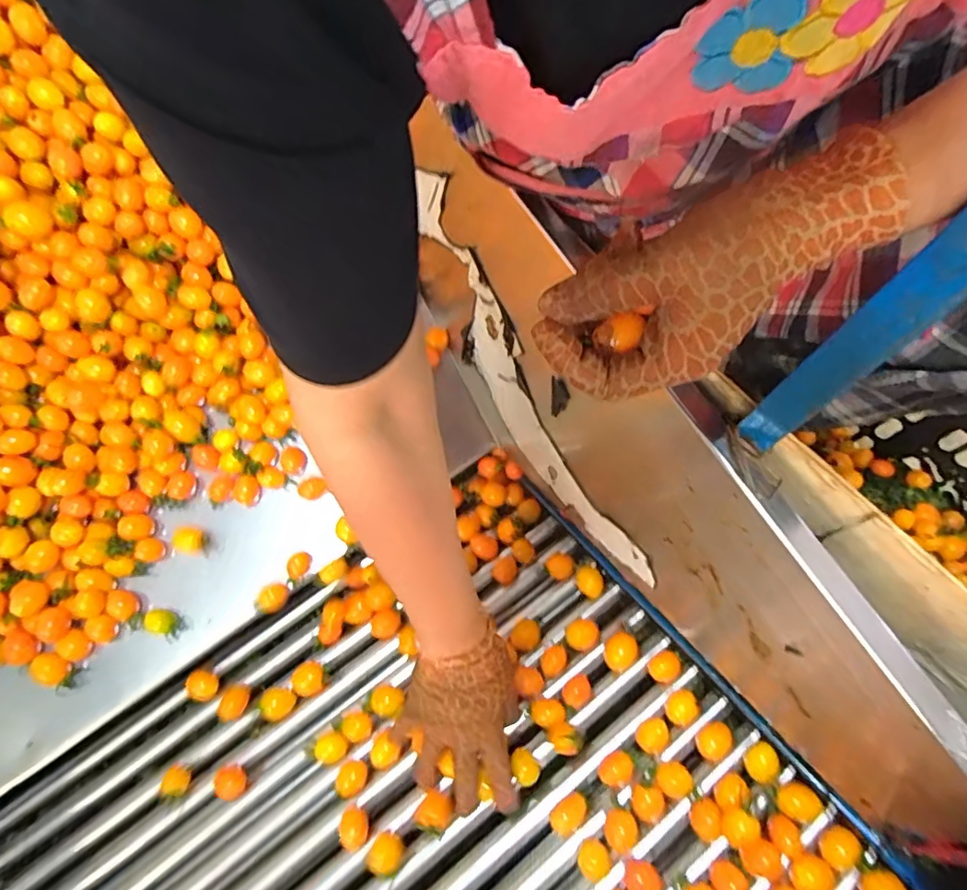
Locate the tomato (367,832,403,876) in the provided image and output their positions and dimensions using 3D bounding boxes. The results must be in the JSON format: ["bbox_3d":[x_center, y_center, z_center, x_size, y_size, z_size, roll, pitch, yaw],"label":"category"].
[{"bbox_3d":[-0.077,0.321,0.429,0.024,0.022,0.025,28,69,12],"label":"tomato"}]

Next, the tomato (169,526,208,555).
[{"bbox_3d":[-0.280,0.092,0.521,0.022,0.024,0.025,23,68,10],"label":"tomato"}]

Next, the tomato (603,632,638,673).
[{"bbox_3d":[0.123,0.187,0.490,0.026,0.024,0.031,29,69,12],"label":"tomato"}]

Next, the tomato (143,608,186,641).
[{"bbox_3d":[-0.297,0.165,0.505,0.033,0.018,0.022,20,67,8],"label":"tomato"}]

